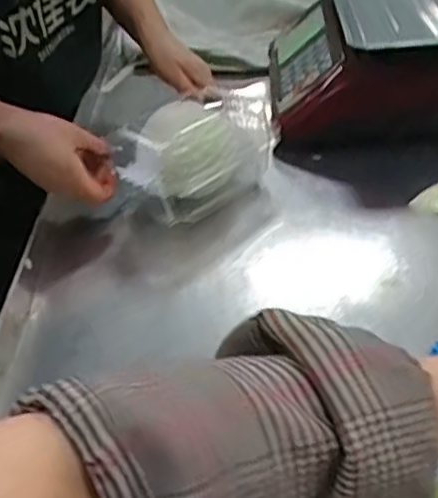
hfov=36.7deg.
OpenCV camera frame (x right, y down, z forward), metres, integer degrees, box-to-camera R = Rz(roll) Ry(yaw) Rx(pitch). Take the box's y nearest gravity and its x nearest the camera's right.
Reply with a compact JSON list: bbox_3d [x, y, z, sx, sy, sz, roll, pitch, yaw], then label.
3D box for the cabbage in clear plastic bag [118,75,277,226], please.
[{"bbox_3d":[-0.019,-0.105,0.714,0.177,0.111,0.082,-32,44,-29],"label":"cabbage in clear plastic bag"}]

